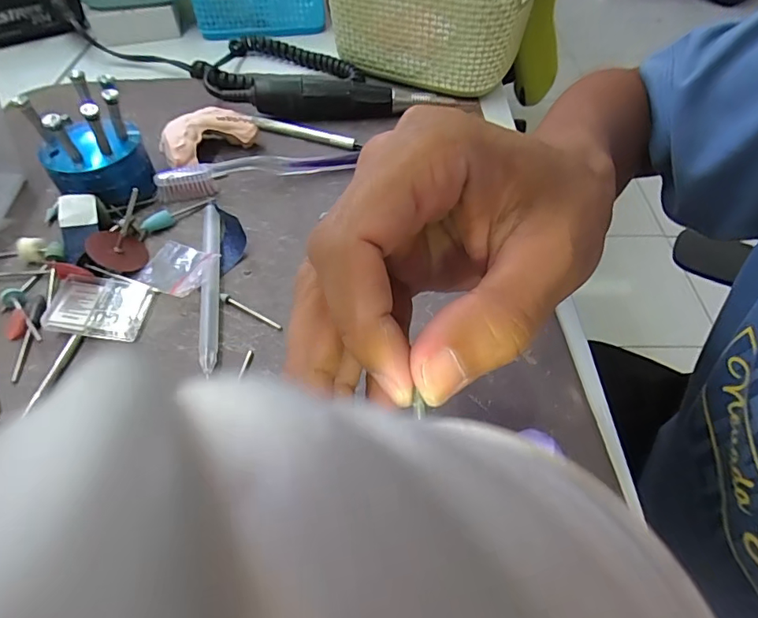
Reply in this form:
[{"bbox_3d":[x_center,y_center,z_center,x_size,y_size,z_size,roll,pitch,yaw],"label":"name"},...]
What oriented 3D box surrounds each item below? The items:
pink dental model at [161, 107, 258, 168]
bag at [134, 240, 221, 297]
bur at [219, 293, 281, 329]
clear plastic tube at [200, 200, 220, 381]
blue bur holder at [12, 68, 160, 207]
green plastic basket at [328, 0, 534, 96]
[{"bbox_3d":[-0.122,-0.121,0.343,0.033,0.024,0.067,35,59,25],"label":"pink dental model"},{"bbox_3d":[-0.113,-0.024,0.273,0.046,0.014,0.033,22,54,18],"label":"bag"},{"bbox_3d":[-0.069,0.001,0.262,0.041,0.004,0.005,27,56,17],"label":"bur"},{"bbox_3d":[-0.094,-0.017,0.270,0.012,0.013,0.119,-9,54,-9],"label":"clear plastic tube"},{"bbox_3d":[-0.174,-0.100,0.299,0.058,0.067,0.053,-26,55,-20],"label":"blue bur holder"},{"bbox_3d":[0.042,-0.259,0.422,0.164,0.081,0.127,20,53,16],"label":"green plastic basket"}]

